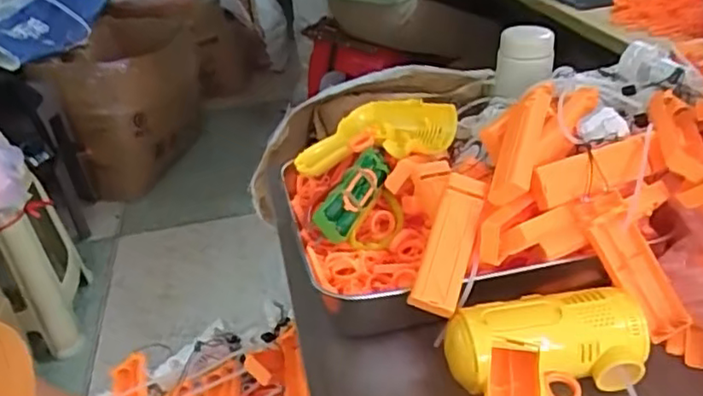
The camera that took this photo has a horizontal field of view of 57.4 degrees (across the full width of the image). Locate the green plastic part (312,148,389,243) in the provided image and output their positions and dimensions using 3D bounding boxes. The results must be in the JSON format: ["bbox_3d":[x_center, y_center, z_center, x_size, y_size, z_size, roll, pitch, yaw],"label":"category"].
[{"bbox_3d":[0.004,-0.006,0.562,0.029,0.035,0.107,9,33,23],"label":"green plastic part"}]

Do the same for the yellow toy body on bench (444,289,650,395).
[{"bbox_3d":[0.137,0.116,0.416,0.136,0.057,0.107,-10,31,-7],"label":"yellow toy body on bench"}]

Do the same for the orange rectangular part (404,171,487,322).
[{"bbox_3d":[0.072,0.032,0.465,0.032,0.024,0.108,10,65,25],"label":"orange rectangular part"}]

